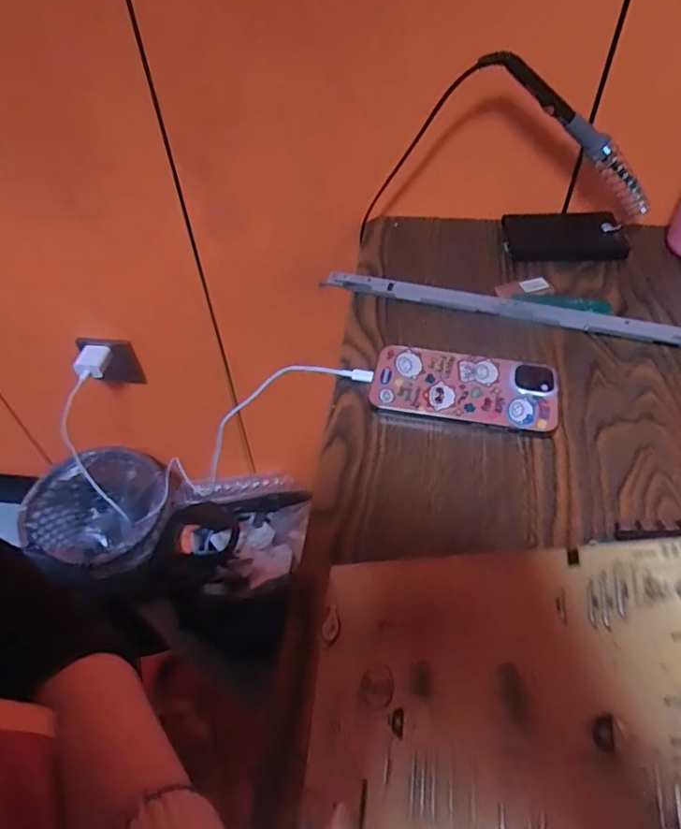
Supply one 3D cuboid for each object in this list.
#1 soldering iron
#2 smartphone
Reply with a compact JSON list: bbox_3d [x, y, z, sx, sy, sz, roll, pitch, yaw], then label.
[{"bbox_3d":[0.214,-0.247,0.494,0.229,0.031,0.024,26,42,-29],"label":"soldering iron"},{"bbox_3d":[0.097,-0.023,0.440,0.143,0.009,0.069,8,51,9],"label":"smartphone"}]

